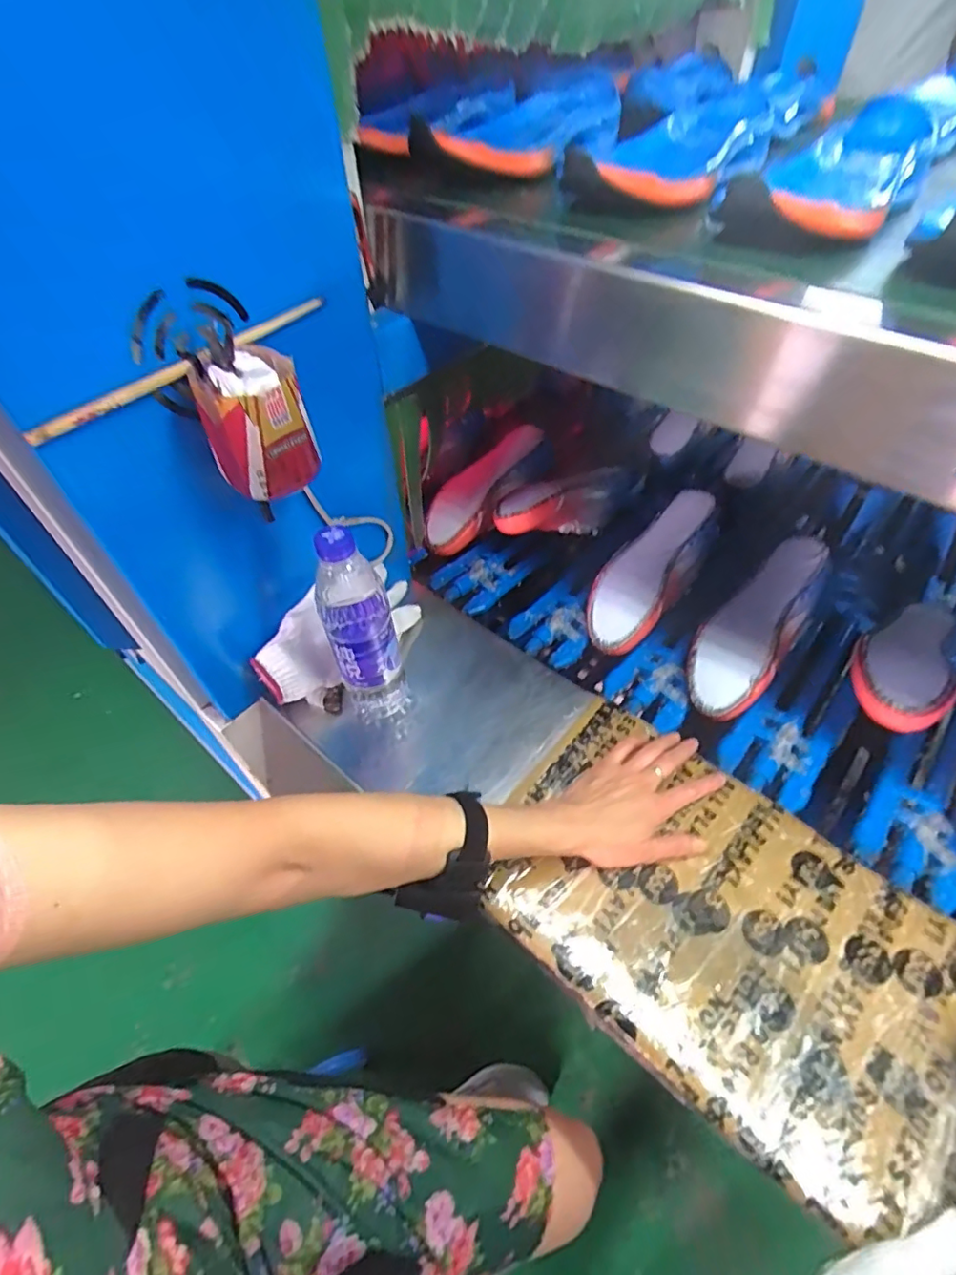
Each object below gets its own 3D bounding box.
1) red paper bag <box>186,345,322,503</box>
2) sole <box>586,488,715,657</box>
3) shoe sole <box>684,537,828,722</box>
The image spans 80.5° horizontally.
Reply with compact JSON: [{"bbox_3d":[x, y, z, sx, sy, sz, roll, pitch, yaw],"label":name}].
[{"bbox_3d":[-0.161,-0.156,0.412,0.069,0.085,0.064,-21,54,-17],"label":"red paper bag"},{"bbox_3d":[0.207,-0.089,0.697,0.088,0.028,0.233,31,82,22],"label":"sole"},{"bbox_3d":[0.317,-0.018,0.640,0.088,0.025,0.238,34,79,24],"label":"shoe sole"}]

